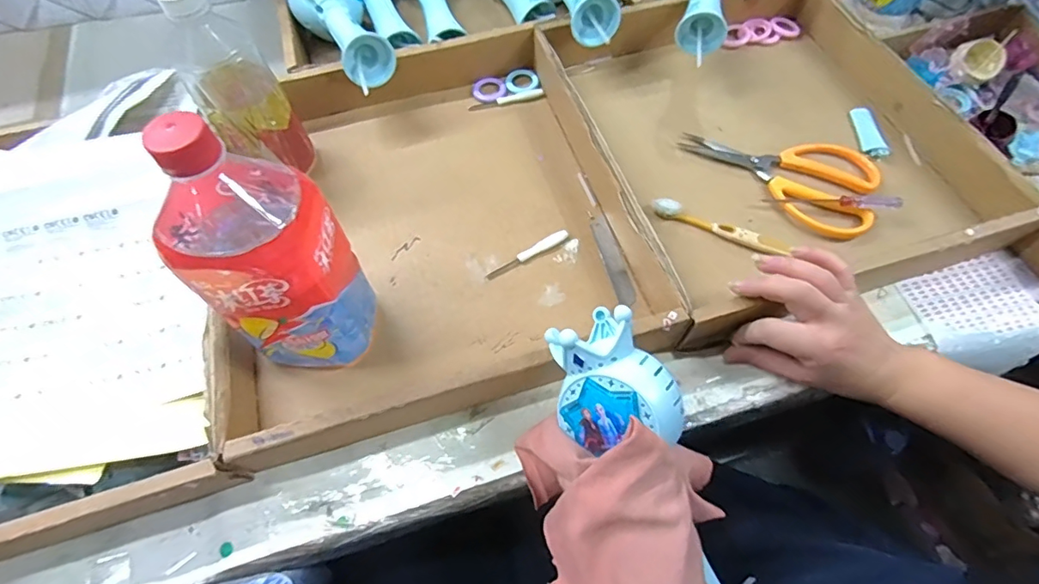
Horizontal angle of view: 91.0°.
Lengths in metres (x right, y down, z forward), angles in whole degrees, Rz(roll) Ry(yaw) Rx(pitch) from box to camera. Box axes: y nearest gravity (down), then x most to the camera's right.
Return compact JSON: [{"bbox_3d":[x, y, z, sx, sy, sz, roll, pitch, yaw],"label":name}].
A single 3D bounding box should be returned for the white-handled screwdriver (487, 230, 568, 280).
[{"bbox_3d":[0.007,-0.035,0.466,0.084,0.006,0.010,-28,66,-13],"label":"white-handled screwdriver"}]

